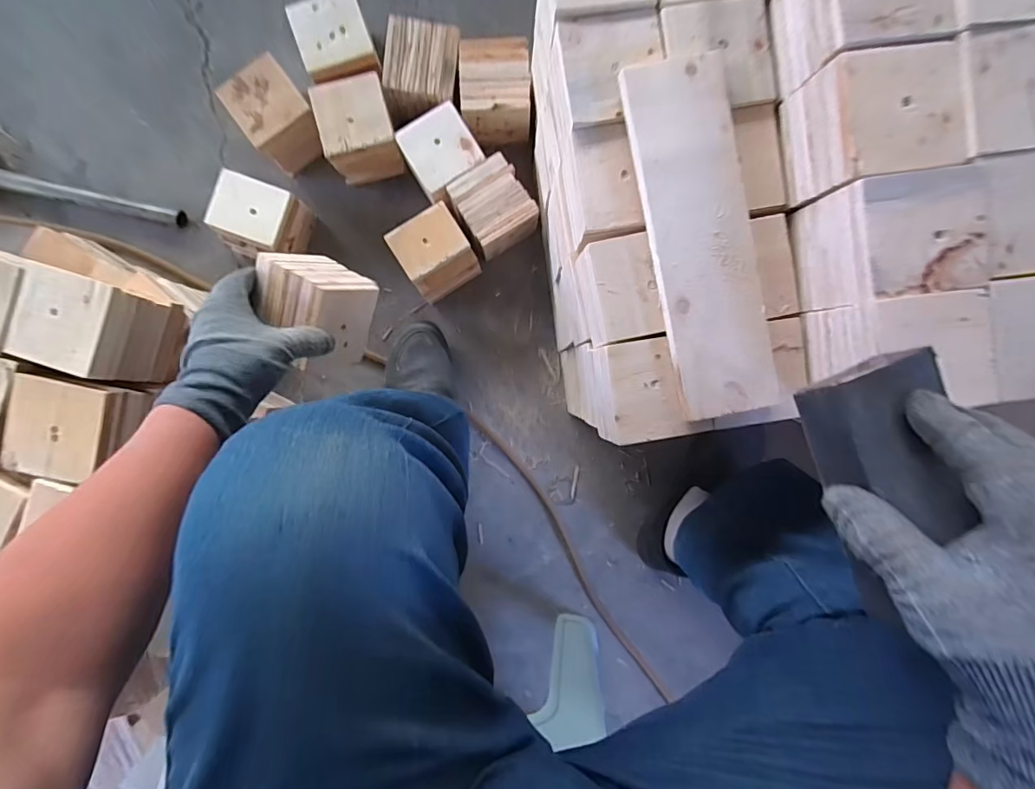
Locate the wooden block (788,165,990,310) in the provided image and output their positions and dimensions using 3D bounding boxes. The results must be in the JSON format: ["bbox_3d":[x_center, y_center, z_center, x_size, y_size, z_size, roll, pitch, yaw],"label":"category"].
[{"bbox_3d":[0.302,-0.121,0.404,0.098,0.085,0.092,-6,92,3],"label":"wooden block"}]

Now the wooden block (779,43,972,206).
[{"bbox_3d":[0.284,-0.214,0.397,0.093,0.079,0.092,-9,92,3],"label":"wooden block"}]

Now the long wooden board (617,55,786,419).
[{"bbox_3d":[0.160,-0.133,0.429,0.085,0.017,0.302,-11,92,3],"label":"long wooden board"}]

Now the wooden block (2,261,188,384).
[{"bbox_3d":[-0.426,-0.071,0.501,0.101,0.085,0.093,18,92,-1],"label":"wooden block"}]

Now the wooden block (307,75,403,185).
[{"bbox_3d":[-0.213,-0.361,0.681,0.095,0.094,0.102,-11,93,0],"label":"wooden block"}]

